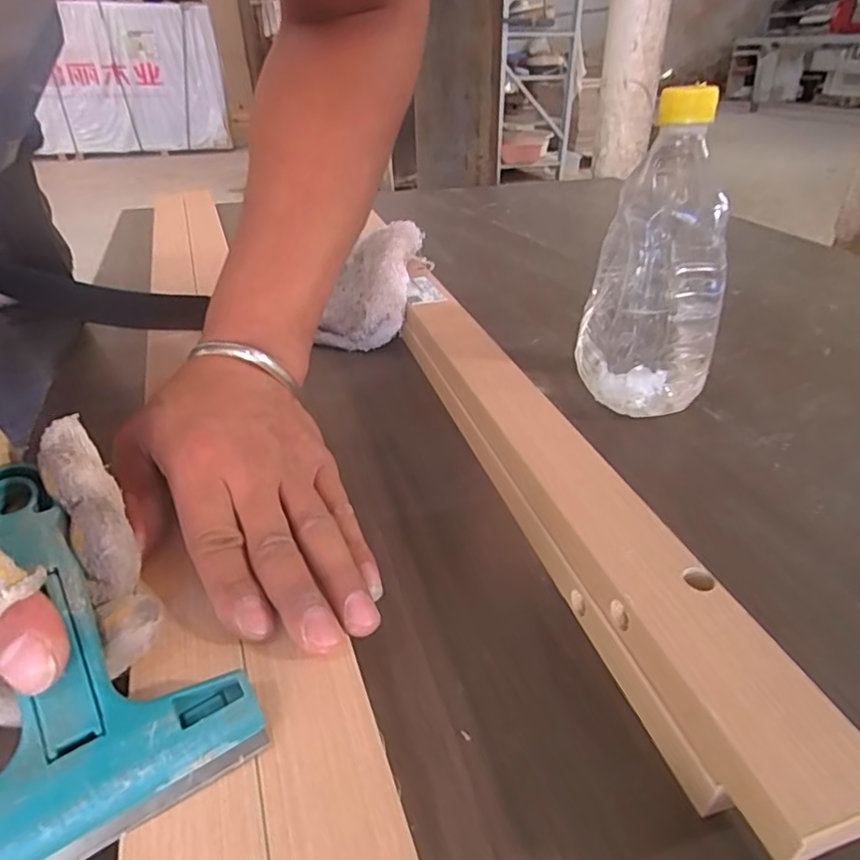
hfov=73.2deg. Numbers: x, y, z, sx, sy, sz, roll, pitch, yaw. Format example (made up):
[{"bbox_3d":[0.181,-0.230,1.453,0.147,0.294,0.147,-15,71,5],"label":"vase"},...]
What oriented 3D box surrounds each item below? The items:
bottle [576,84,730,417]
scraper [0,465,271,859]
[{"bbox_3d":[0.147,-0.105,0.374,0.074,0.191,0.085,7,35,10],"label":"bottle"},{"bbox_3d":[-0.131,0.072,0.203,0.100,0.022,0.139,-22,62,-27],"label":"scraper"}]

